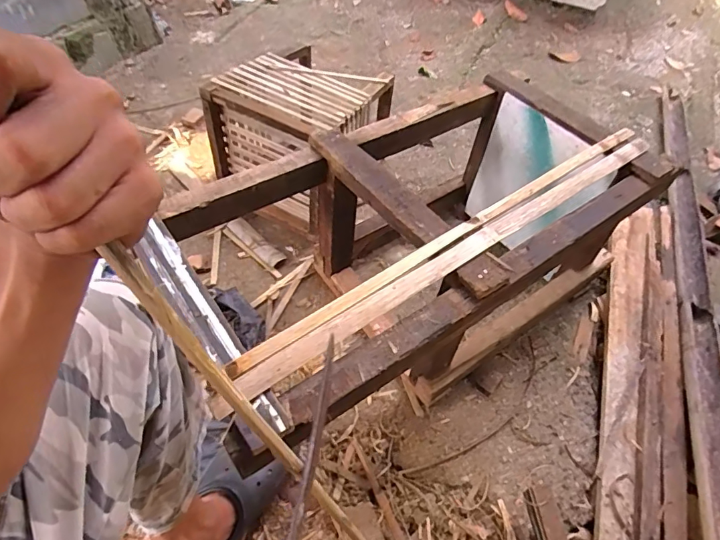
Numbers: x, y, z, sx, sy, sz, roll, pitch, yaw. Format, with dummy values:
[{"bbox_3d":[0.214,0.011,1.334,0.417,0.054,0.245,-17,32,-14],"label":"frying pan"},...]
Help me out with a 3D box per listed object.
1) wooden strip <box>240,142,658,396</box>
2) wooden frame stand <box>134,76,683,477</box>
[{"bbox_3d":[0.181,-0.044,0.662,0.774,0.021,0.033,-30,59,-23],"label":"wooden strip"},{"bbox_3d":[0.085,-0.021,0.850,0.798,0.340,0.409,-29,59,-22],"label":"wooden frame stand"}]

